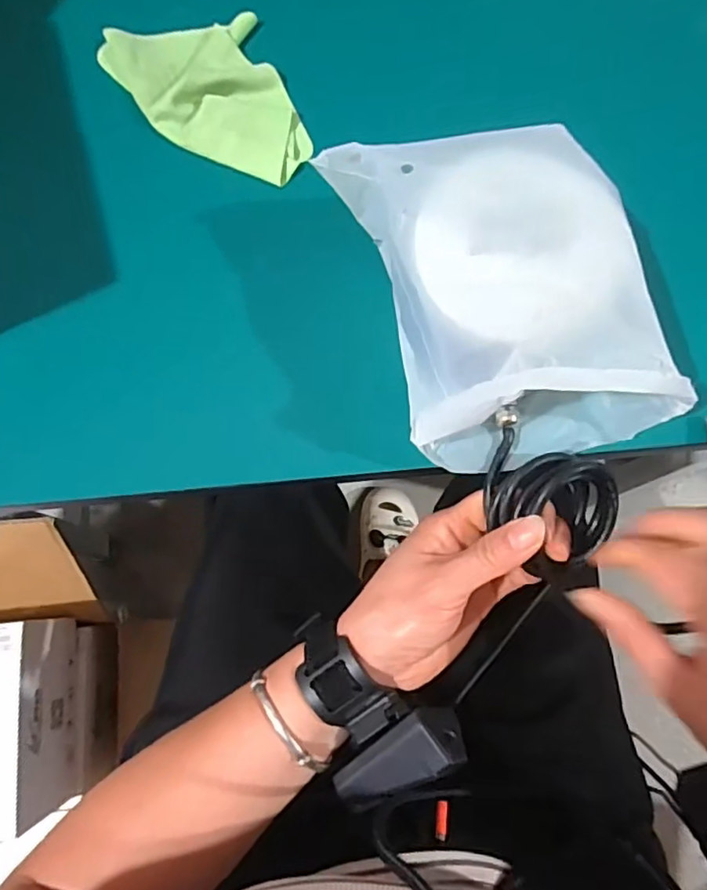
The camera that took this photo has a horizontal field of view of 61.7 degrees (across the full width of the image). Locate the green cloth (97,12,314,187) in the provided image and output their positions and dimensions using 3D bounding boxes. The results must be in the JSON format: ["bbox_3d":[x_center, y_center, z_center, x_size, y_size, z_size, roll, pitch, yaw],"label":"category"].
[{"bbox_3d":[-0.092,-0.221,0.374,0.098,0.019,0.134,-22,77,-7],"label":"green cloth"}]

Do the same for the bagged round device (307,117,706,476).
[{"bbox_3d":[0.075,-0.080,0.303,0.131,0.090,0.173,-18,76,-6],"label":"bagged round device"}]

